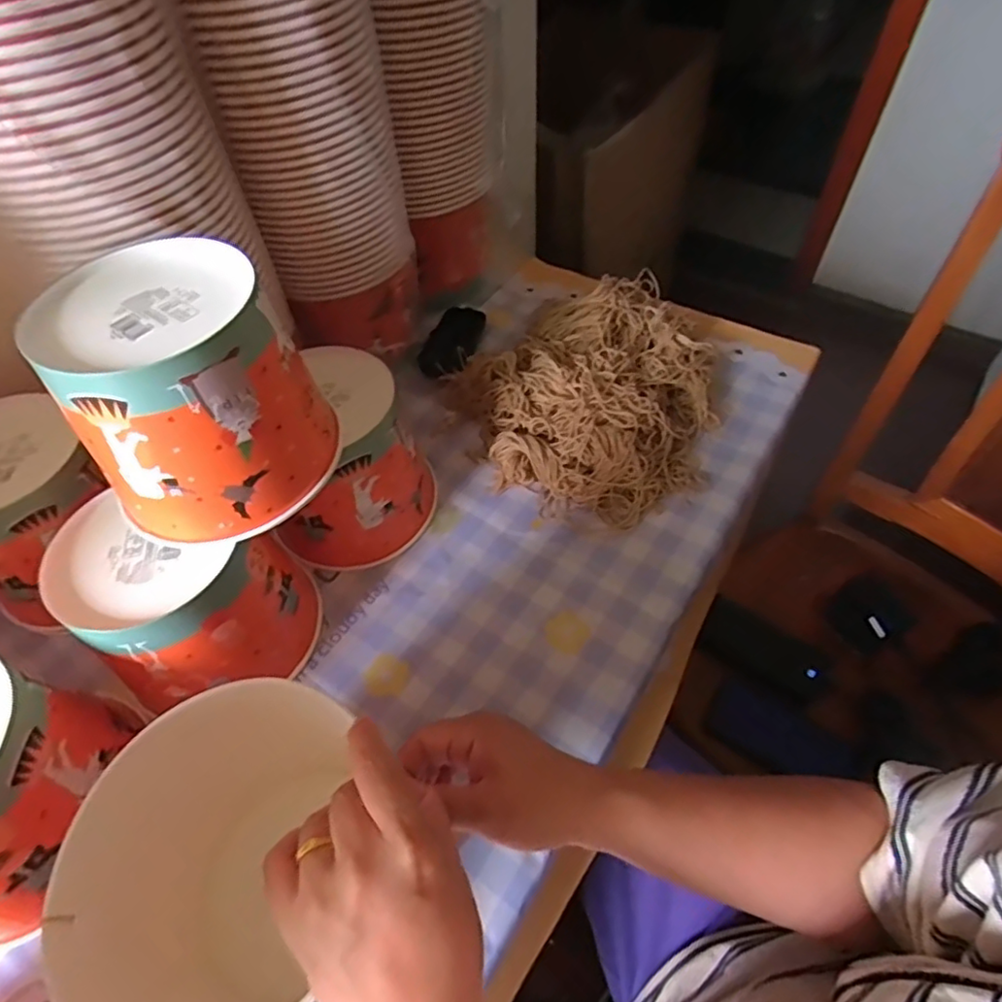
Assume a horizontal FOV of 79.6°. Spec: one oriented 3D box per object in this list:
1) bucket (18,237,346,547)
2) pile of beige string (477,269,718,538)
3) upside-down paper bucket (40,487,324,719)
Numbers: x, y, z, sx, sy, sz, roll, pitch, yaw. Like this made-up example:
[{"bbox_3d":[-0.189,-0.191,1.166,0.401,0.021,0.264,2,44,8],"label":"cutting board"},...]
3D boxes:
[{"bbox_3d":[-0.202,-0.071,0.399,0.142,0.130,0.144,-28,57,-16],"label":"bucket"},{"bbox_3d":[0.112,-0.125,0.629,0.223,0.064,0.308,13,55,12],"label":"pile of beige string"},{"bbox_3d":[-0.228,0.076,0.459,0.140,0.132,0.128,-1,54,2],"label":"upside-down paper bucket"}]

